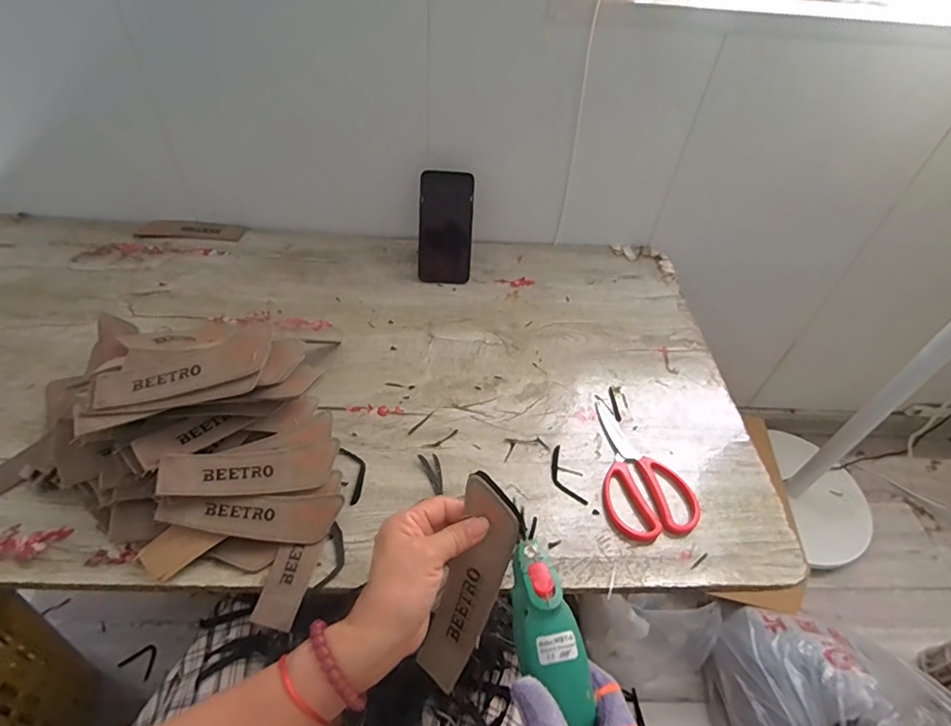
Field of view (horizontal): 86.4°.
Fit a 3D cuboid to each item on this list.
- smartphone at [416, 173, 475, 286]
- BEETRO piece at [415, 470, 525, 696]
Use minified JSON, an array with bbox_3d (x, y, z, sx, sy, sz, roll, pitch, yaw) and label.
[{"bbox_3d":[-0.047,-0.212,0.800,0.083,0.168,0.009,3,14,-2],"label":"smartphone"},{"bbox_3d":[-0.003,0.172,0.389,0.049,0.165,0.005,18,6,24],"label":"BEETRO piece"}]

